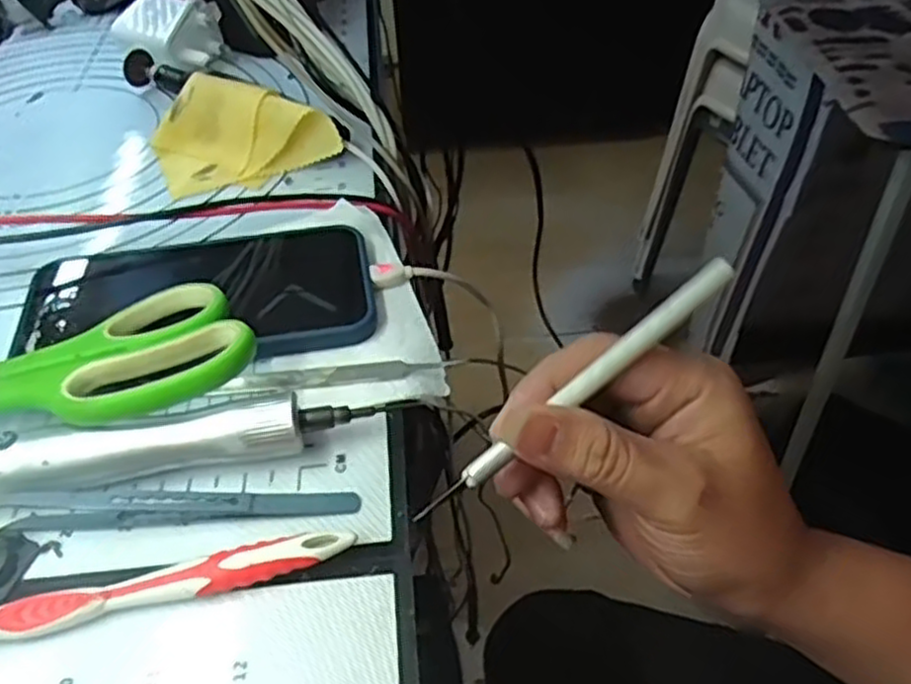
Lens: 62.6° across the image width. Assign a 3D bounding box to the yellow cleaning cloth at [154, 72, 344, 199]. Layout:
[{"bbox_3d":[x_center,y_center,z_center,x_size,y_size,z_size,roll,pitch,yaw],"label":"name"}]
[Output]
[{"bbox_3d":[-0.117,-0.117,0.411,0.096,0.041,0.056,-11,46,-10],"label":"yellow cleaning cloth"}]

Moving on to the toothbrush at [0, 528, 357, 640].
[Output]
[{"bbox_3d":[-0.120,0.082,0.231,0.174,0.015,0.012,-11,46,-11],"label":"toothbrush"}]

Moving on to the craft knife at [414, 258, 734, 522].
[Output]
[{"bbox_3d":[0.041,0.016,0.251,0.132,0.008,0.007,-39,53,-3],"label":"craft knife"}]

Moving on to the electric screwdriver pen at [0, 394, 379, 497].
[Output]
[{"bbox_3d":[-0.125,0.041,0.264,0.182,0.023,0.021,-9,46,-9],"label":"electric screwdriver pen"}]

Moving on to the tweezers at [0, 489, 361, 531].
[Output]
[{"bbox_3d":[-0.094,0.056,0.259,0.117,0.011,0.010,-3,46,-3],"label":"tweezers"}]

